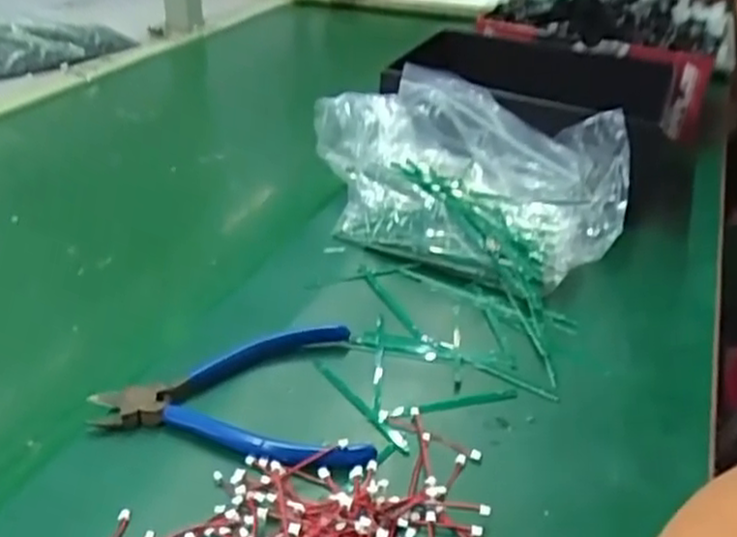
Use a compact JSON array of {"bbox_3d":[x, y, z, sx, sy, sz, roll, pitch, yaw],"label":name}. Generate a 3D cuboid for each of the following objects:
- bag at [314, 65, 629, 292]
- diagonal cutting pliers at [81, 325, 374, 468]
[{"bbox_3d":[0.068,-0.069,0.545,0.241,0.105,0.144,7,31,9],"label":"bag"},{"bbox_3d":[-0.073,0.066,0.396,0.135,0.015,0.110,-3,31,-9],"label":"diagonal cutting pliers"}]

